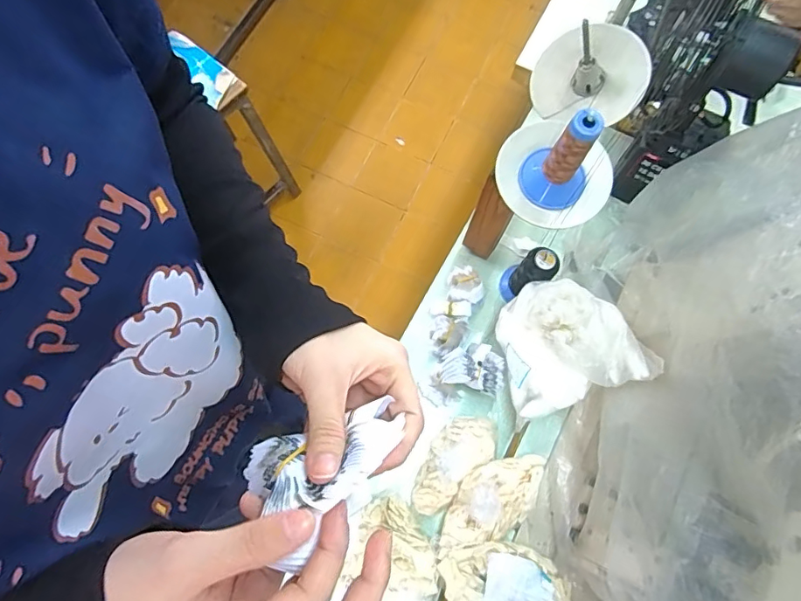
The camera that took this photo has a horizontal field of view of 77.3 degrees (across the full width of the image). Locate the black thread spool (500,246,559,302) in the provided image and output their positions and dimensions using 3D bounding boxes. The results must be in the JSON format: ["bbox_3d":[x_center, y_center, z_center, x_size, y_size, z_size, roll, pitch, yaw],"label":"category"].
[{"bbox_3d":[0.173,-0.034,0.692,0.053,0.099,0.058,0,72,-1],"label":"black thread spool"}]

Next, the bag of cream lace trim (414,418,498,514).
[{"bbox_3d":[0.063,0.207,0.638,0.065,0.041,0.139,42,76,11],"label":"bag of cream lace trim"}]

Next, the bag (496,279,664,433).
[{"bbox_3d":[0.200,0.051,0.627,0.145,0.108,0.153,-19,73,-7],"label":"bag"}]

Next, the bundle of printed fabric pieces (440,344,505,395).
[{"bbox_3d":[0.099,0.087,0.671,0.086,0.031,0.063,13,72,3],"label":"bundle of printed fabric pieces"}]

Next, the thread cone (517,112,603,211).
[{"bbox_3d":[0.162,-0.141,0.495,0.066,0.108,0.053,31,74,8],"label":"thread cone"}]

